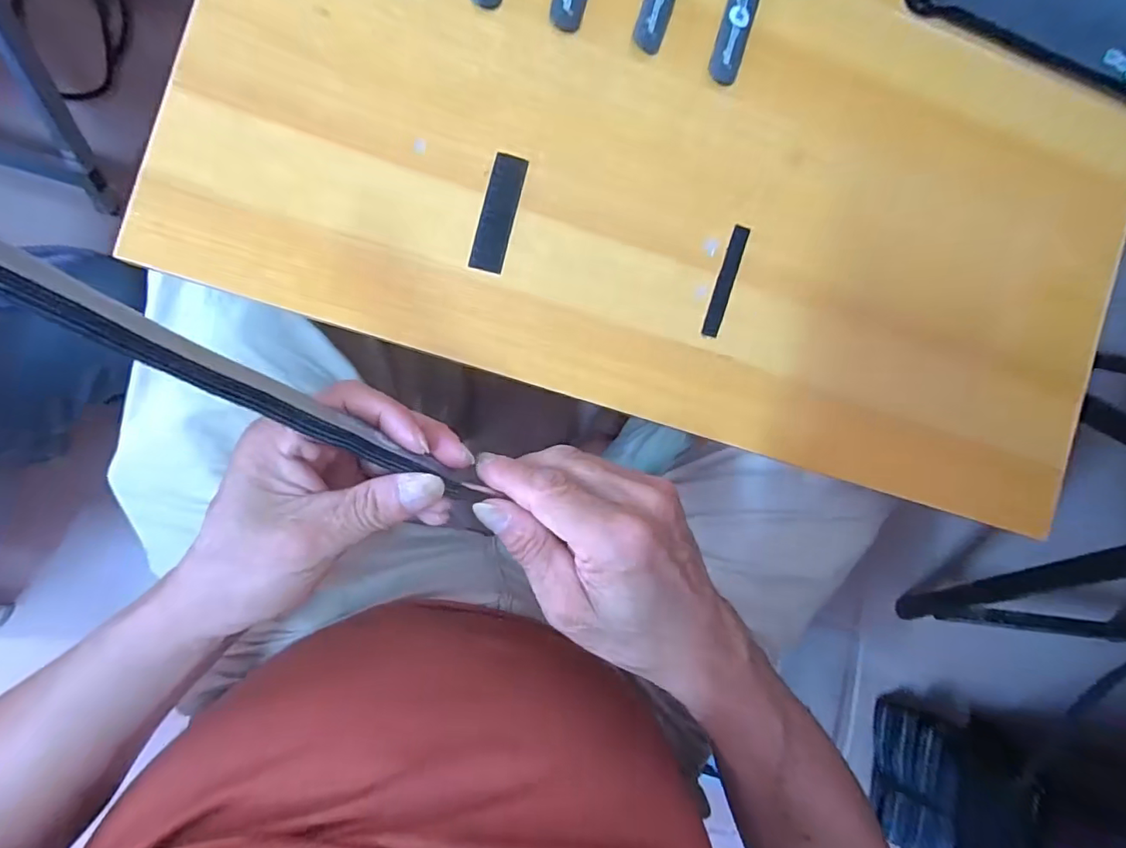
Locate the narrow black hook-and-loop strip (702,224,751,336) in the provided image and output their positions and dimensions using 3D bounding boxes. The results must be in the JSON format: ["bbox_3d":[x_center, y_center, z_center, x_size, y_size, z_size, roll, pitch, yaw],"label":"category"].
[{"bbox_3d":[0.101,-0.088,0.329,0.012,0.004,0.071,18,89,-6],"label":"narrow black hook-and-loop strip"}]

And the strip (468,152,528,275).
[{"bbox_3d":[-0.037,-0.124,0.311,0.020,0.004,0.069,14,90,-6],"label":"strip"}]

